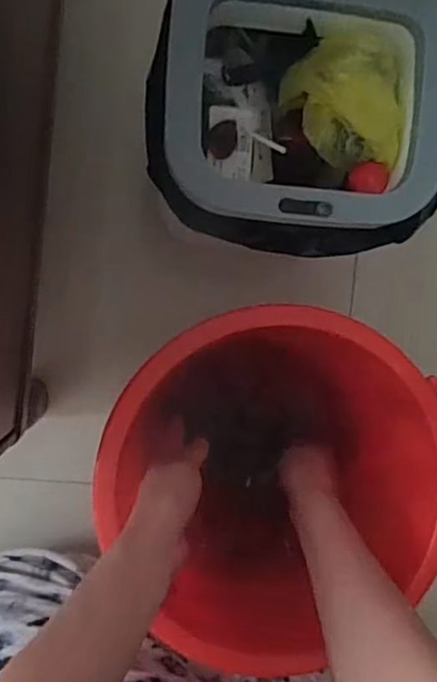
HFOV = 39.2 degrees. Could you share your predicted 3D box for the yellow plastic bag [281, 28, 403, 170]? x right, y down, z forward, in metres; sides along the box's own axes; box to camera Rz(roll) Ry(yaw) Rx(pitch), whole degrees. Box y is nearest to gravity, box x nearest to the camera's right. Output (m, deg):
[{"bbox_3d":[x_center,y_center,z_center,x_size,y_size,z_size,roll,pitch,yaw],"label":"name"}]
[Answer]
[{"bbox_3d":[0.104,-0.189,0.498,0.080,0.057,0.102,-12,90,-10],"label":"yellow plastic bag"}]

